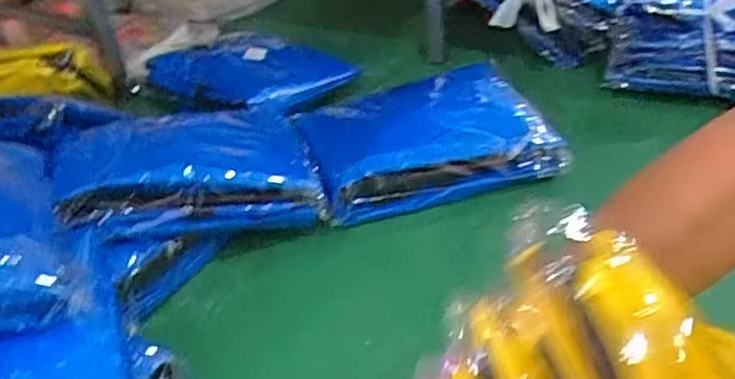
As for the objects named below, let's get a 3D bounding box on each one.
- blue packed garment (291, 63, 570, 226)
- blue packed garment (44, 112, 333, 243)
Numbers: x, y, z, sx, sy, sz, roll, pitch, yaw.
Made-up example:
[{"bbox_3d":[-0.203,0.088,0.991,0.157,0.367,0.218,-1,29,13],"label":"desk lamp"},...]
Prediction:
[{"bbox_3d":[0.077,-0.079,0.887,0.319,0.068,0.239,-12,38,-7],"label":"blue packed garment"},{"bbox_3d":[-0.227,-0.043,0.810,0.311,0.068,0.261,-7,38,-25],"label":"blue packed garment"}]

